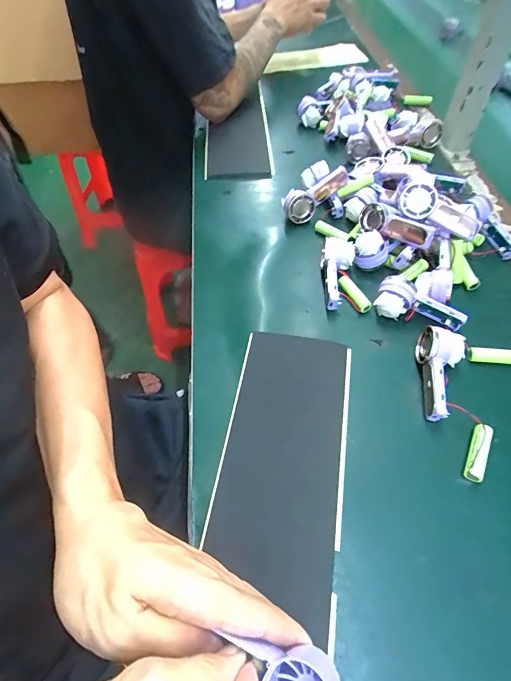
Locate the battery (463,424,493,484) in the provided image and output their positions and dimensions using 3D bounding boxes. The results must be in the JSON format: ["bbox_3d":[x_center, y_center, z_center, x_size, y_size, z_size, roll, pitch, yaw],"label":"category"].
[{"bbox_3d":[0.194,0.097,0.335,0.014,0.017,0.050,24,60,17],"label":"battery"}]

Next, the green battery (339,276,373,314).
[{"bbox_3d":[0.114,-0.053,0.450,0.016,0.013,0.053,-23,58,-13],"label":"green battery"}]

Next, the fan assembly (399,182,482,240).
[{"bbox_3d":[0.210,-0.149,0.441,0.096,0.037,0.029,35,63,22],"label":"fan assembly"}]

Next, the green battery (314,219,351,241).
[{"bbox_3d":[0.103,-0.148,0.517,0.052,0.010,0.013,30,61,20],"label":"green battery"}]

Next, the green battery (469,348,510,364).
[{"bbox_3d":[0.245,0.015,0.390,0.050,0.014,0.014,6,56,10],"label":"green battery"}]

